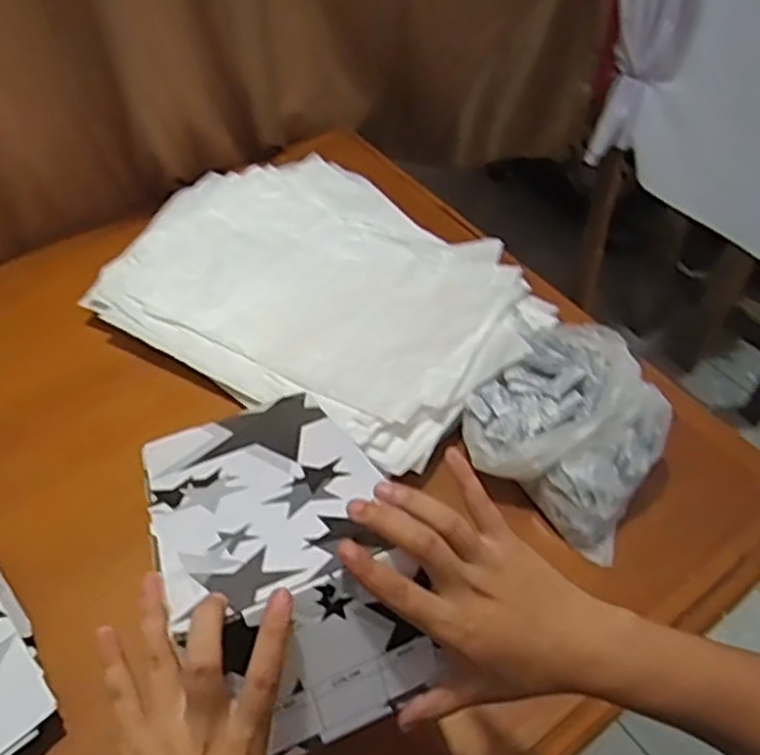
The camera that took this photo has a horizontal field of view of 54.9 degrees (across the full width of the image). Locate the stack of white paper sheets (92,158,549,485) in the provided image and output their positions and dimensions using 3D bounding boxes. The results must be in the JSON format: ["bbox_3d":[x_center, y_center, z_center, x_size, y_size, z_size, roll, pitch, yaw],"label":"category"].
[{"bbox_3d":[-0.053,-0.104,0.813,0.451,0.042,0.349,27,54,20],"label":"stack of white paper sheets"}]

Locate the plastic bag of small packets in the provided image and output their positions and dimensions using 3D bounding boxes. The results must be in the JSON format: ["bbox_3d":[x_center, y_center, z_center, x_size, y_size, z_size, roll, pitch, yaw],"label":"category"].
[{"bbox_3d":[0.175,0.040,0.678,0.170,0.086,0.169,30,55,22],"label":"plastic bag of small packets"}]

